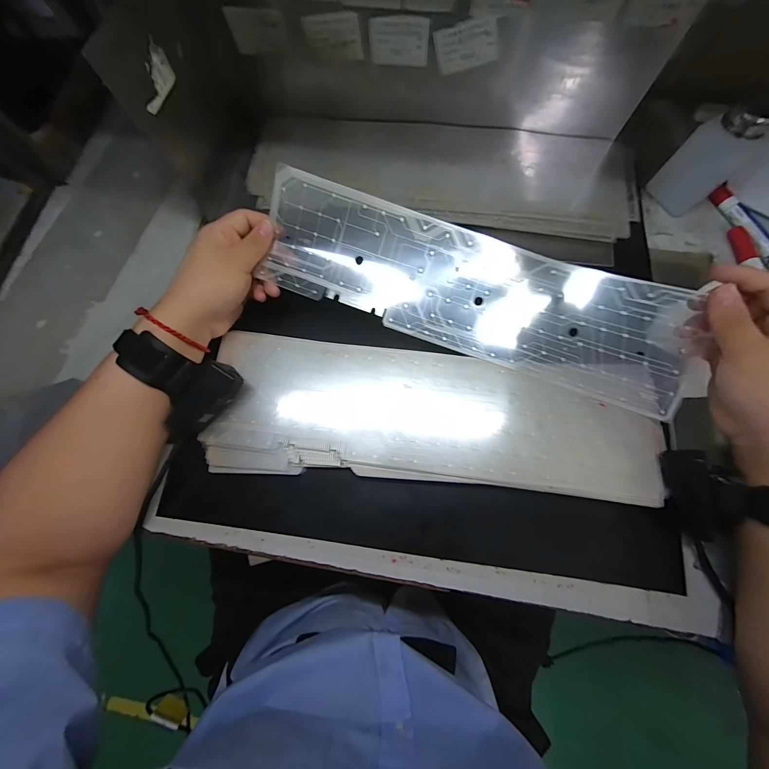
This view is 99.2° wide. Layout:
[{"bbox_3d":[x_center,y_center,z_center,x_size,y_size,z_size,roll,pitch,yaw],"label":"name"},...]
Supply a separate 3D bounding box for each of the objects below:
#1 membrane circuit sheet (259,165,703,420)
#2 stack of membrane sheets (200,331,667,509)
[{"bbox_3d":[0.080,-0.088,0.312,0.398,0.021,0.108,20,95,4],"label":"membrane circuit sheet"},{"bbox_3d":[0.041,0.028,0.311,0.405,0.012,0.128,4,76,3],"label":"stack of membrane sheets"}]

